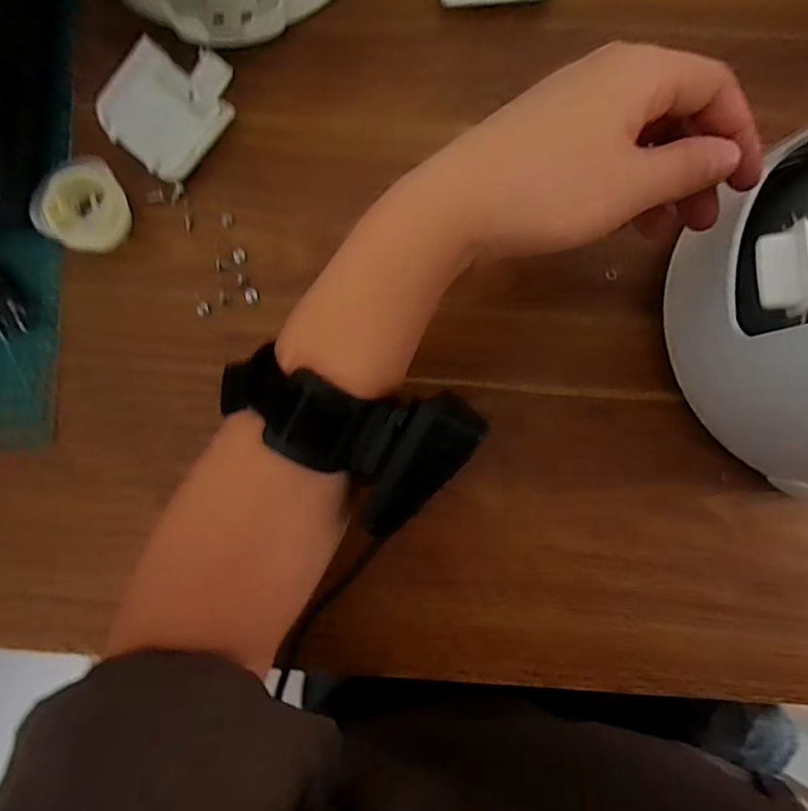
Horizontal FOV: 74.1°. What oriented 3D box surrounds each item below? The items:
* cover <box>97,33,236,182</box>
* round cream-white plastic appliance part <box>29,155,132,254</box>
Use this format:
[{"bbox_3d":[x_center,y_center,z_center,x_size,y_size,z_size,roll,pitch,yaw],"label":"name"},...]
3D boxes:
[{"bbox_3d":[-0.145,-0.190,0.336,0.072,0.015,0.081,40,86,4],"label":"cover"},{"bbox_3d":[-0.192,-0.118,0.324,0.051,0.020,0.051,0,85,0],"label":"round cream-white plastic appliance part"}]

